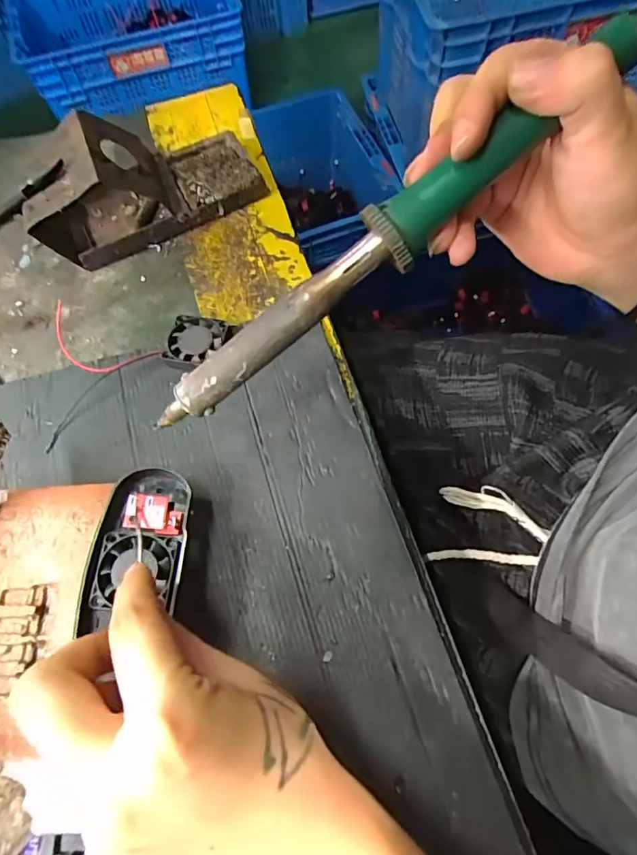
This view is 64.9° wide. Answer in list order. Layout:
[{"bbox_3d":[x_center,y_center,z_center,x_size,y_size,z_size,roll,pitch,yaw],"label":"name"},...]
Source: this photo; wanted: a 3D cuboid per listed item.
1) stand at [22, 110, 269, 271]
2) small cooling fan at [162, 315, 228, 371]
[{"bbox_3d":[-0.136,-0.196,0.386,0.172,0.083,0.073,-28,68,-9],"label":"stand"},{"bbox_3d":[-0.089,-0.058,0.360,0.038,0.015,0.042,18,69,11],"label":"small cooling fan"}]

